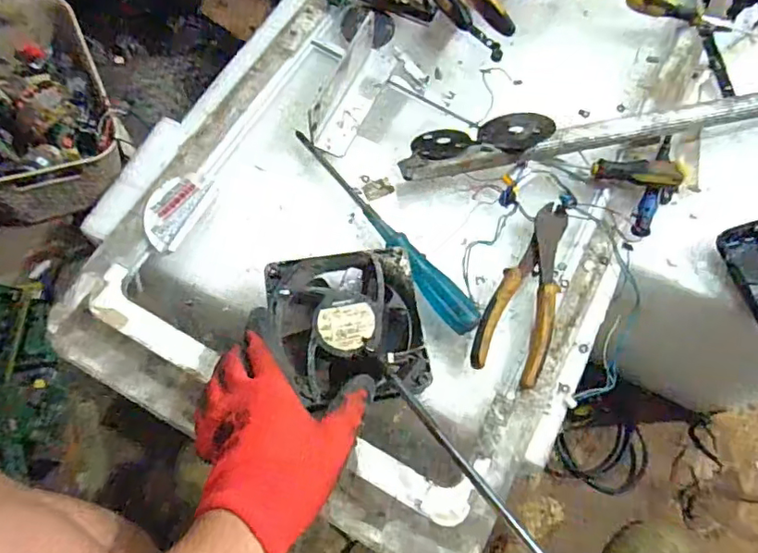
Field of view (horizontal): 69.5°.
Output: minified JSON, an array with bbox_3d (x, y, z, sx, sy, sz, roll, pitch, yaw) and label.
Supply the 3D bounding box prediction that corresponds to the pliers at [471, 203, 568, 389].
[{"bbox_3d":[0.133,0.008,0.480,0.059,0.013,0.171,21,71,5],"label":"pliers"}]

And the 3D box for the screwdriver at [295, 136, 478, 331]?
[{"bbox_3d":[-0.002,-0.044,0.492,0.028,0.028,0.244,-38,76,-15],"label":"screwdriver"}]

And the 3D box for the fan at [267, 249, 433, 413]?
[{"bbox_3d":[-0.025,0.041,0.442,0.114,0.031,0.119,-8,71,-5],"label":"fan"}]

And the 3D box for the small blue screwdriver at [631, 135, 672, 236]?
[{"bbox_3d":[0.275,-0.095,0.547,0.019,0.014,0.126,23,71,5],"label":"small blue screwdriver"}]

